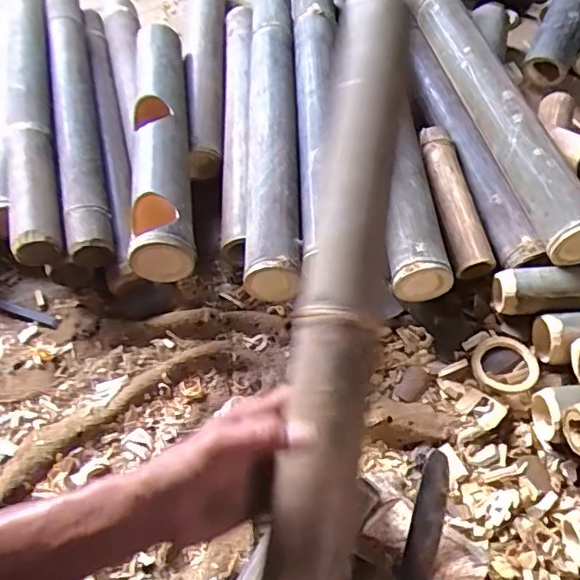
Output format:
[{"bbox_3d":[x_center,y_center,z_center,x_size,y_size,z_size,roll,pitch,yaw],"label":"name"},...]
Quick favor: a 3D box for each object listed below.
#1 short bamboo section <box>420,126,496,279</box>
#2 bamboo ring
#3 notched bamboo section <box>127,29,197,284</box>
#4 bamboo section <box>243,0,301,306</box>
[{"bbox_3d":[0.233,-0.132,0.804,0.058,0.045,0.234,-8,59,-1],"label":"short bamboo section"},{"bbox_3d":[0.272,0.091,0.713,0.077,0.010,0.082,-2,59,3],"label":"bamboo ring"},{"bbox_3d":[-0.193,-0.235,0.835,0.094,0.063,0.484,-7,59,0],"label":"notched bamboo section"},{"bbox_3d":[-0.029,-0.273,0.860,0.074,0.062,0.628,-3,59,2],"label":"bamboo section"}]

